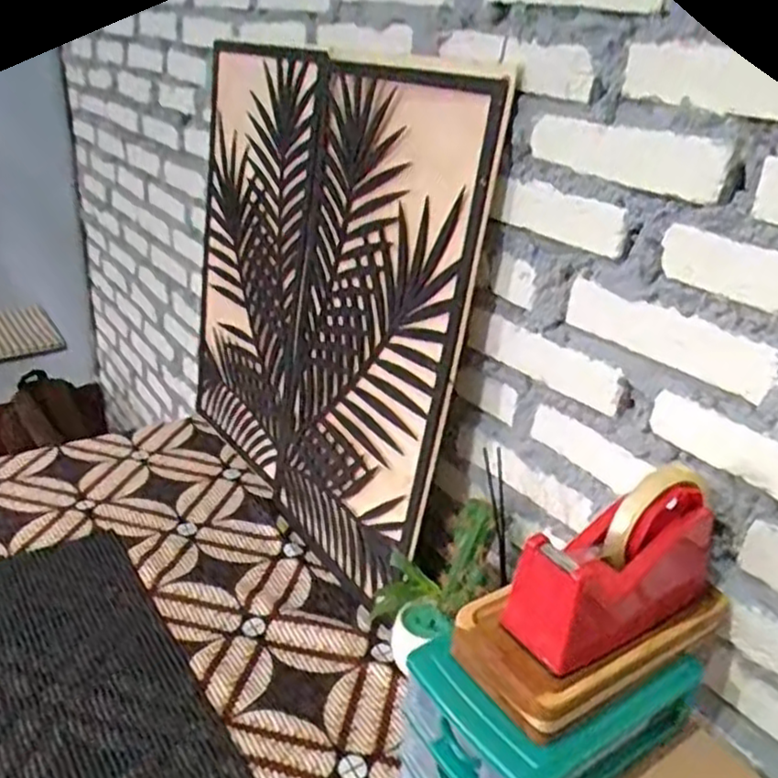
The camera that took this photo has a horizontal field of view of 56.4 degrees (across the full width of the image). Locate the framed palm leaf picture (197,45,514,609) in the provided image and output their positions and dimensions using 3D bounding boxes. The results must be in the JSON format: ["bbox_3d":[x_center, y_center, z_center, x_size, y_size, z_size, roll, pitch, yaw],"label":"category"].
[{"bbox_3d":[-0.114,-0.116,0.950,0.043,0.581,0.610,-7,27,-37],"label":"framed palm leaf picture"}]

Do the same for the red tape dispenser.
[{"bbox_3d":[0.169,0.118,0.518,0.163,0.109,0.058,-13,31,-31],"label":"red tape dispenser"}]

